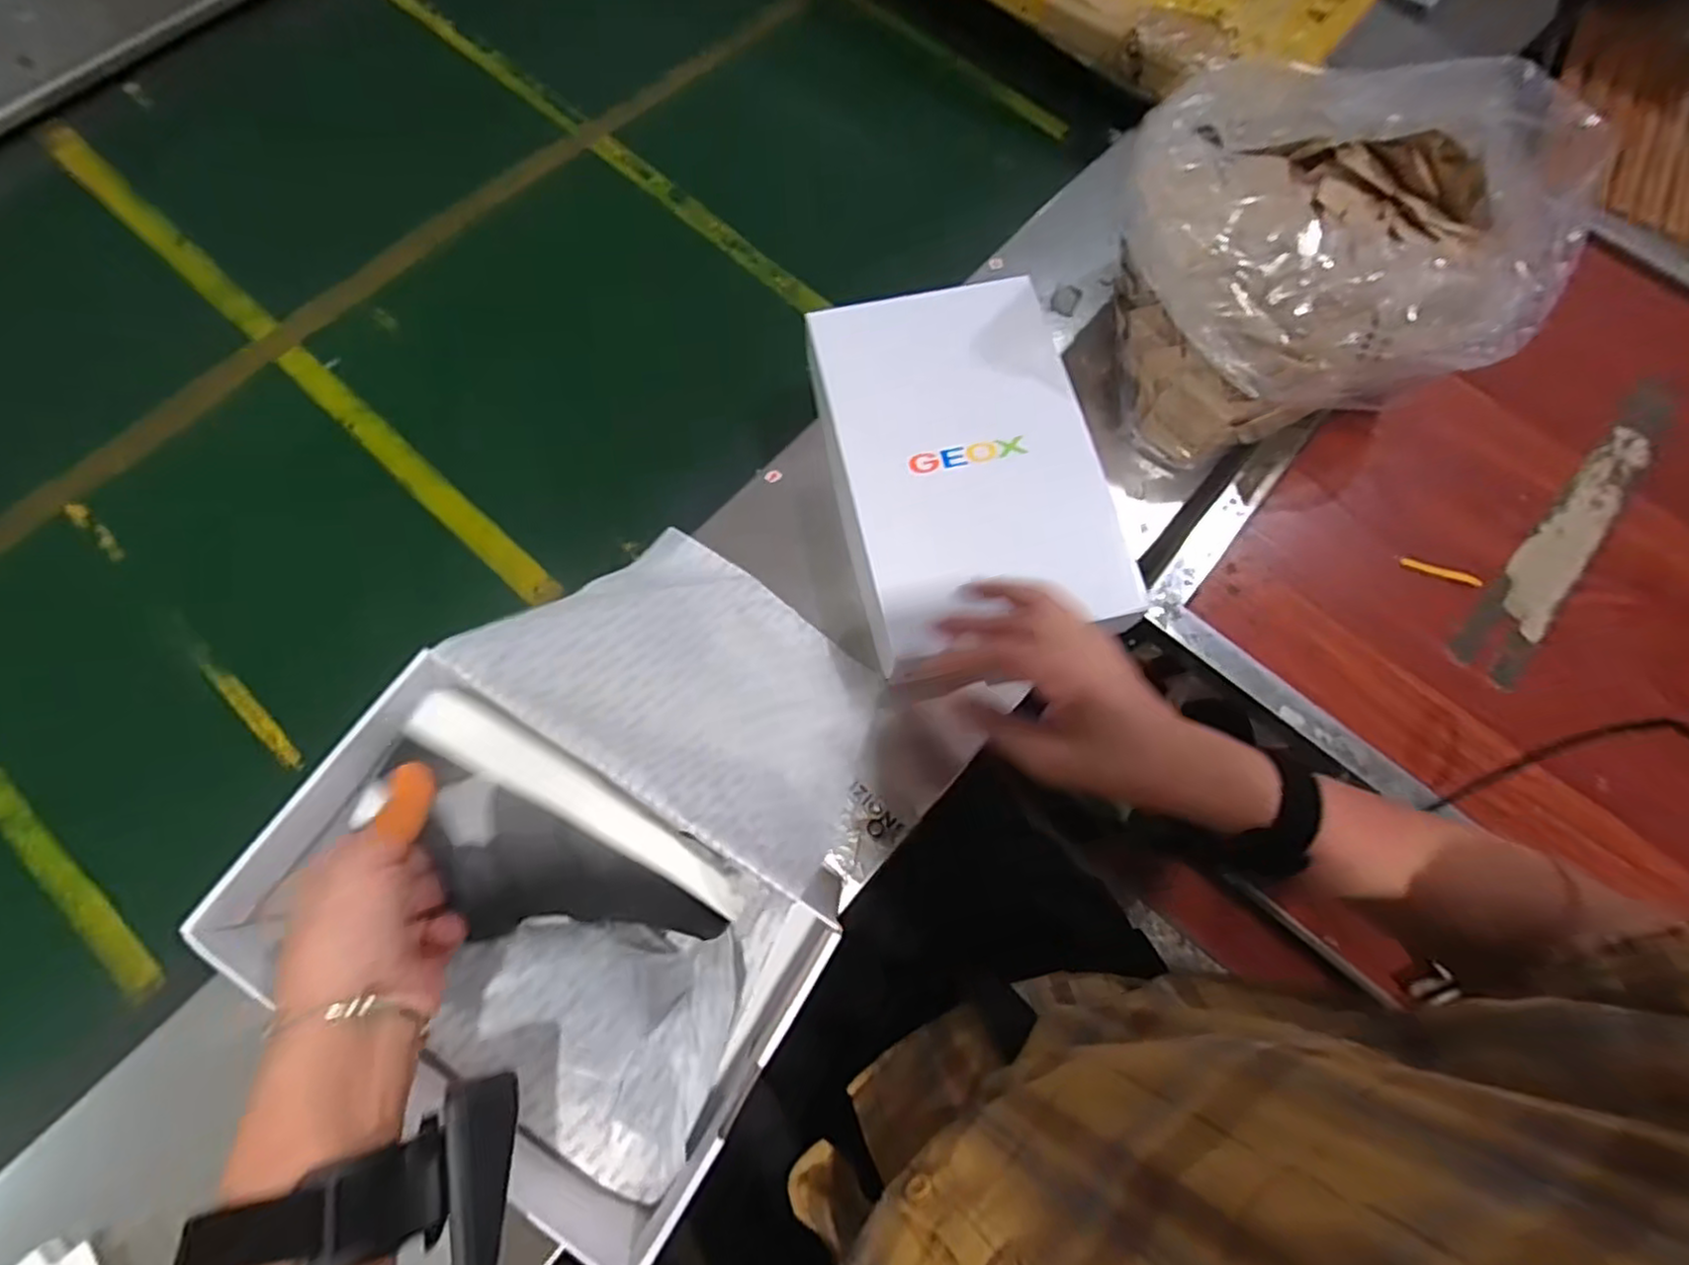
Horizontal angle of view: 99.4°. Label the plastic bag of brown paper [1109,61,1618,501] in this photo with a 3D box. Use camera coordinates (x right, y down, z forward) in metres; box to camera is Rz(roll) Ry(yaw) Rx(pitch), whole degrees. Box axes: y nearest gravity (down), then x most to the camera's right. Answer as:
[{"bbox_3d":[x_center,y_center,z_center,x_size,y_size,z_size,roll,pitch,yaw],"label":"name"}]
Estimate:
[{"bbox_3d":[0.332,-0.252,0.512,0.269,0.180,0.210,-14,73,-7],"label":"plastic bag of brown paper"}]

